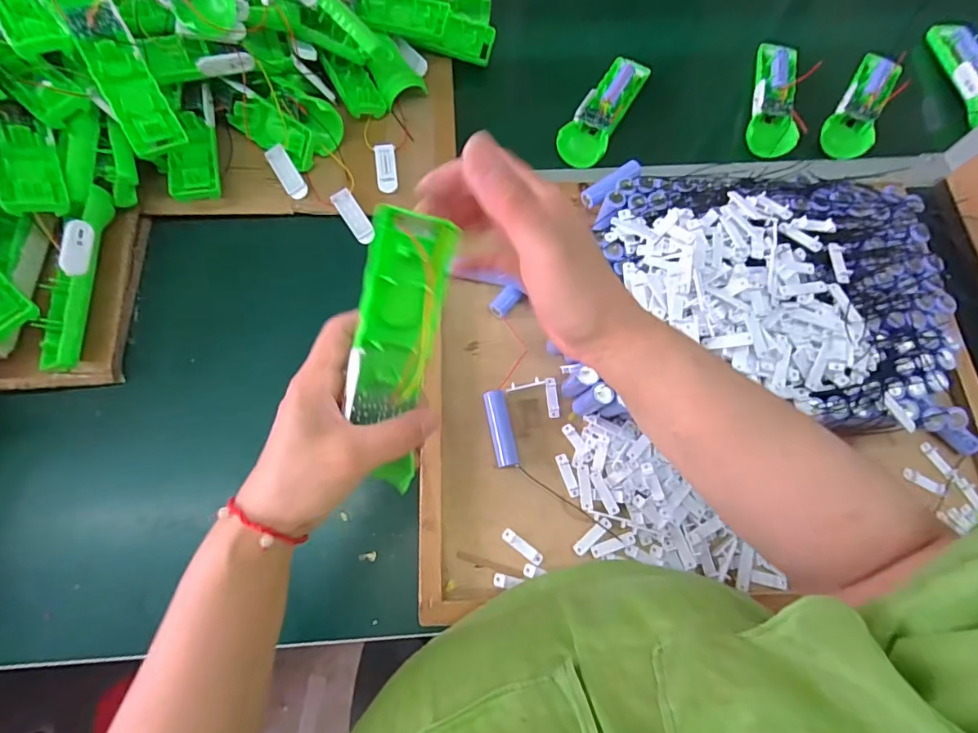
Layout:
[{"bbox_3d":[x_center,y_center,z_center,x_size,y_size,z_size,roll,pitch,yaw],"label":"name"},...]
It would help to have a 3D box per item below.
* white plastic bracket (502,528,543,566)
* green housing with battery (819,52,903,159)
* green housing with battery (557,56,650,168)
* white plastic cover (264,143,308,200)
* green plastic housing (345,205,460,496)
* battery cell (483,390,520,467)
[{"bbox_3d":[0.028,0.149,0.387,0.038,0.008,0.010,36,75,11],"label":"white plastic bracket"},{"bbox_3d":[0.441,-0.310,0.548,0.050,0.023,0.160,33,74,10],"label":"green housing with battery"},{"bbox_3d":[0.133,-0.294,0.534,0.051,0.021,0.163,28,73,9],"label":"green housing with battery"},{"bbox_3d":[-0.207,-0.199,0.478,0.021,0.013,0.058,-31,74,-10],"label":"white plastic cover"},{"bbox_3d":[-0.052,-0.005,0.264,0.042,0.024,0.157,10,101,1],"label":"green plastic housing"},{"bbox_3d":[0.010,0.054,0.410,0.019,0.017,0.065,-12,71,-4],"label":"battery cell"}]

